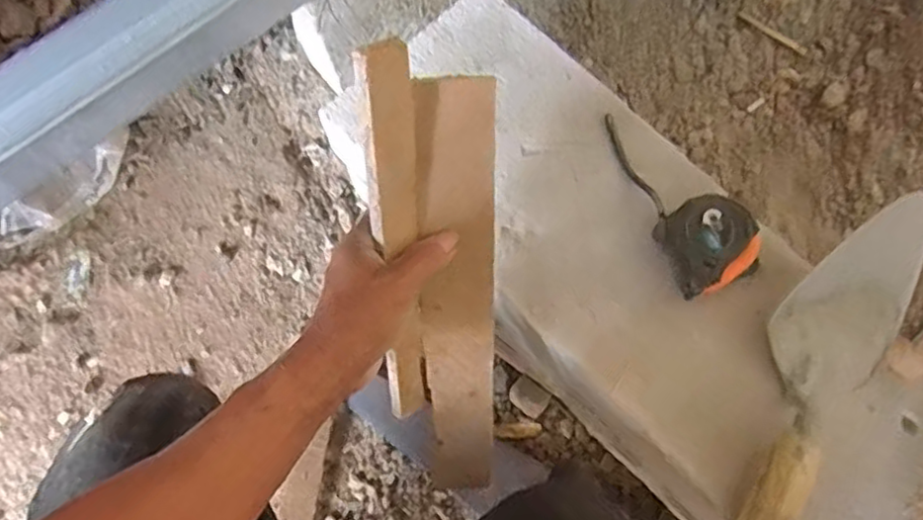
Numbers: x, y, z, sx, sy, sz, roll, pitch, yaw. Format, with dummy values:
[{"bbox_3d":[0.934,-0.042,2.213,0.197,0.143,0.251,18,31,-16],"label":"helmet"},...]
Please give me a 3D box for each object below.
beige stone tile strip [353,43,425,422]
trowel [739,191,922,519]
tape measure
[{"bbox_3d":[-0.038,-0.003,0.421,0.009,0.265,0.034,26,41,37],"label":"beige stone tile strip"},{"bbox_3d":[0.248,0.086,0.465,0.080,0.060,0.291,35,77,11],"label":"trowel"},{"bbox_3d":[0.174,-0.054,0.516,0.065,0.033,0.161,-20,74,-5],"label":"tape measure"}]

